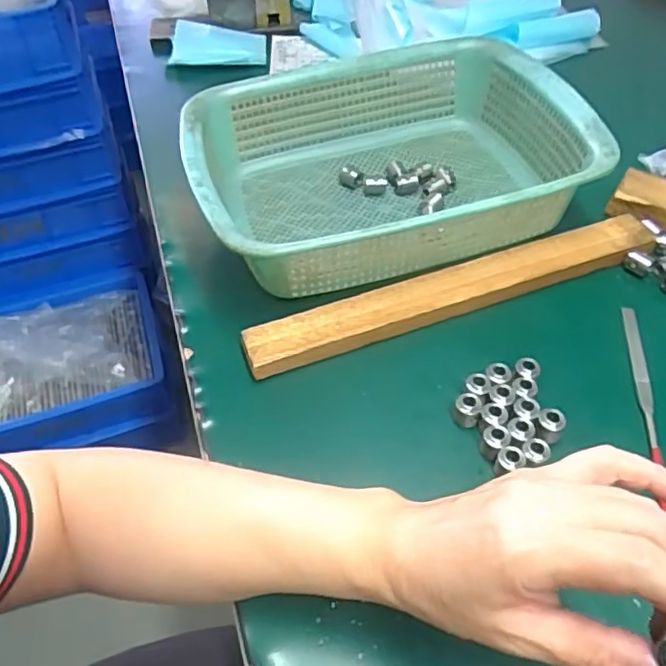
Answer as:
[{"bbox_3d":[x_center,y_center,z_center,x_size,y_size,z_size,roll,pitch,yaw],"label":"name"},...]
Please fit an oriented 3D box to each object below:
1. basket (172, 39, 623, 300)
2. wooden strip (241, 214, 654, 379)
[{"bbox_3d":[0.038,-0.133,0.495,0.283,0.078,0.219,-15,52,-8],"label":"basket"},{"bbox_3d":[0.089,-0.032,0.440,0.308,0.017,0.035,-18,52,-10],"label":"wooden strip"}]

